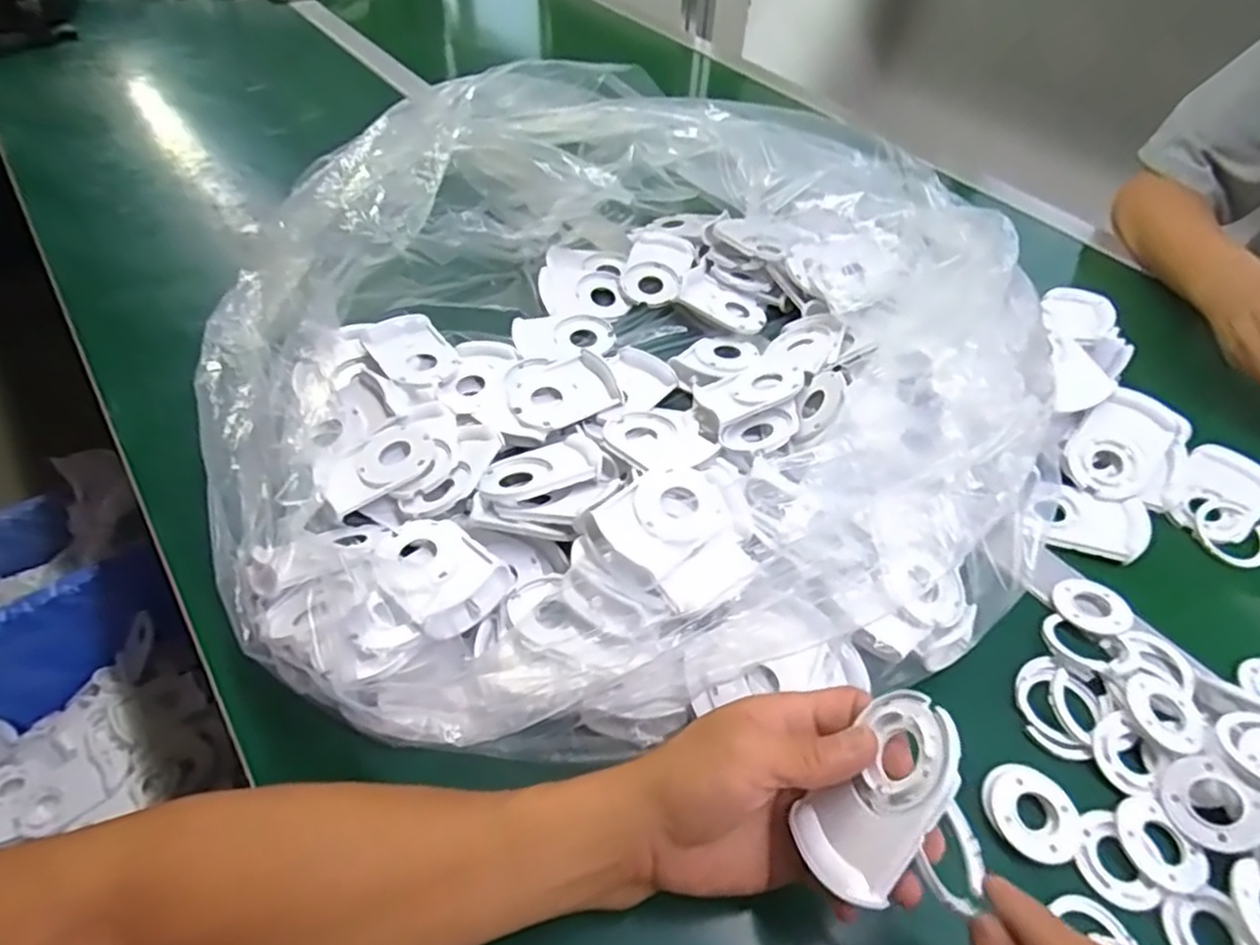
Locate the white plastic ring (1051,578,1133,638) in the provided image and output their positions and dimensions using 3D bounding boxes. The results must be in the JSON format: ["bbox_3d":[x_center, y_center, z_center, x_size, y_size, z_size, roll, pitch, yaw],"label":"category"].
[{"bbox_3d":[0.293,0.083,0.448,0.042,0.006,0.041,15,50,10],"label":"white plastic ring"}]

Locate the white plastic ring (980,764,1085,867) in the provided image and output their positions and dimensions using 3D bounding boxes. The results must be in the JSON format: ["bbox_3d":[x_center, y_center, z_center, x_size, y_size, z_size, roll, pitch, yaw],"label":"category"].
[{"bbox_3d":[0.209,0.177,0.368,0.045,0.007,0.048,2,49,-2],"label":"white plastic ring"}]

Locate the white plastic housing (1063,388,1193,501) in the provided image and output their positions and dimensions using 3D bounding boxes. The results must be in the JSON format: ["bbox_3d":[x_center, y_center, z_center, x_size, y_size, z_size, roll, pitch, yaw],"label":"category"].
[{"bbox_3d":[0.363,-0.020,0.518,0.092,0.012,0.064,-44,77,-6],"label":"white plastic housing"}]

